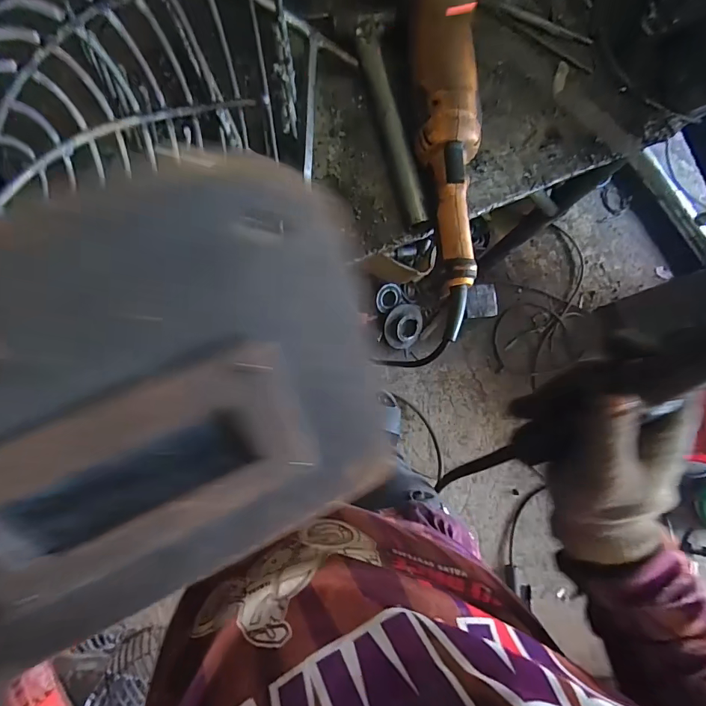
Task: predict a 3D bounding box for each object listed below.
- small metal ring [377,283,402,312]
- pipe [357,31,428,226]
[{"bbox_3d":[0.106,-0.166,1.243,0.086,0.012,0.074,-32,109,-7],"label":"small metal ring"},{"bbox_3d":[0.039,-0.229,0.422,0.019,0.015,0.212,-13,84,-7],"label":"pipe"}]

